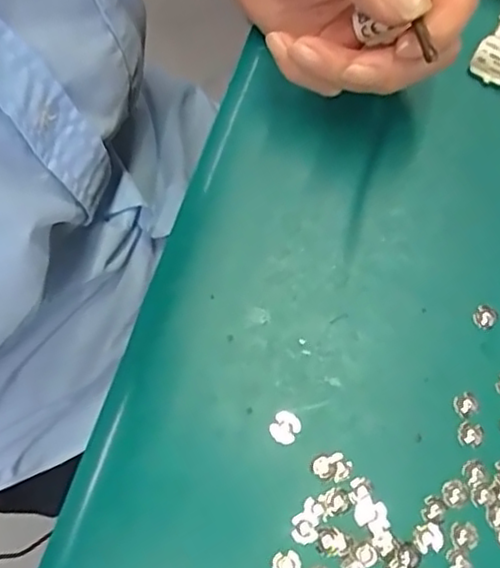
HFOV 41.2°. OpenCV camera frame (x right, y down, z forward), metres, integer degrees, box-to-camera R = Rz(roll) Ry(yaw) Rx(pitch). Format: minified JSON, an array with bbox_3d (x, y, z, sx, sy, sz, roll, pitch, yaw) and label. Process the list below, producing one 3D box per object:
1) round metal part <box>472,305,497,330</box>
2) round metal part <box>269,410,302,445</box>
[{"bbox_3d":[0.102,0.014,0.289,0.011,0.004,0.010,0,71,-1],"label":"round metal part"},{"bbox_3d":[0.014,0.058,0.271,0.011,0.004,0.013,32,74,10],"label":"round metal part"}]

